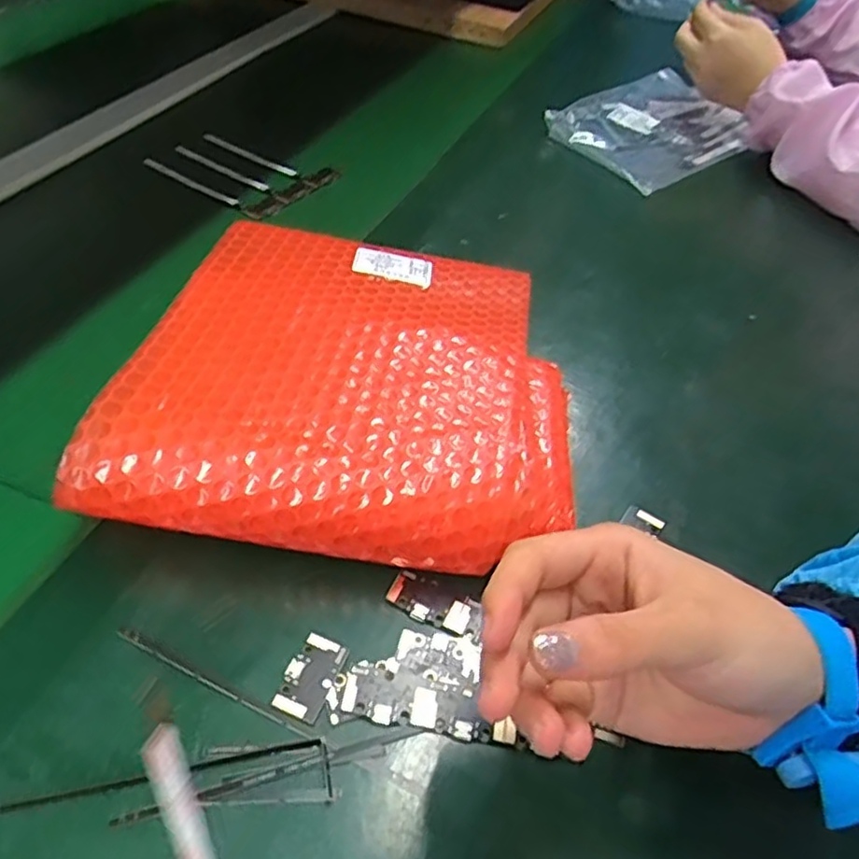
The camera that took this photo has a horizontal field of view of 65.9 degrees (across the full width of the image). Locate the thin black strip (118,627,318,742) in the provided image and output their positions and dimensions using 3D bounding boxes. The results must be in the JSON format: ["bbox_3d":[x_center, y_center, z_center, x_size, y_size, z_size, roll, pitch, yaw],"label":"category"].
[{"bbox_3d":[-0.096,0.111,0.293,0.103,0.007,0.005,22,49,15],"label":"thin black strip"}]

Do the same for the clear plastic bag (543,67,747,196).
[{"bbox_3d":[0.221,-0.315,0.698,0.164,0.020,0.164,-28,59,-6],"label":"clear plastic bag"}]

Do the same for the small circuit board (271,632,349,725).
[{"bbox_3d":[-0.054,0.112,0.302,0.023,0.004,0.038,20,49,13],"label":"small circuit board"}]

